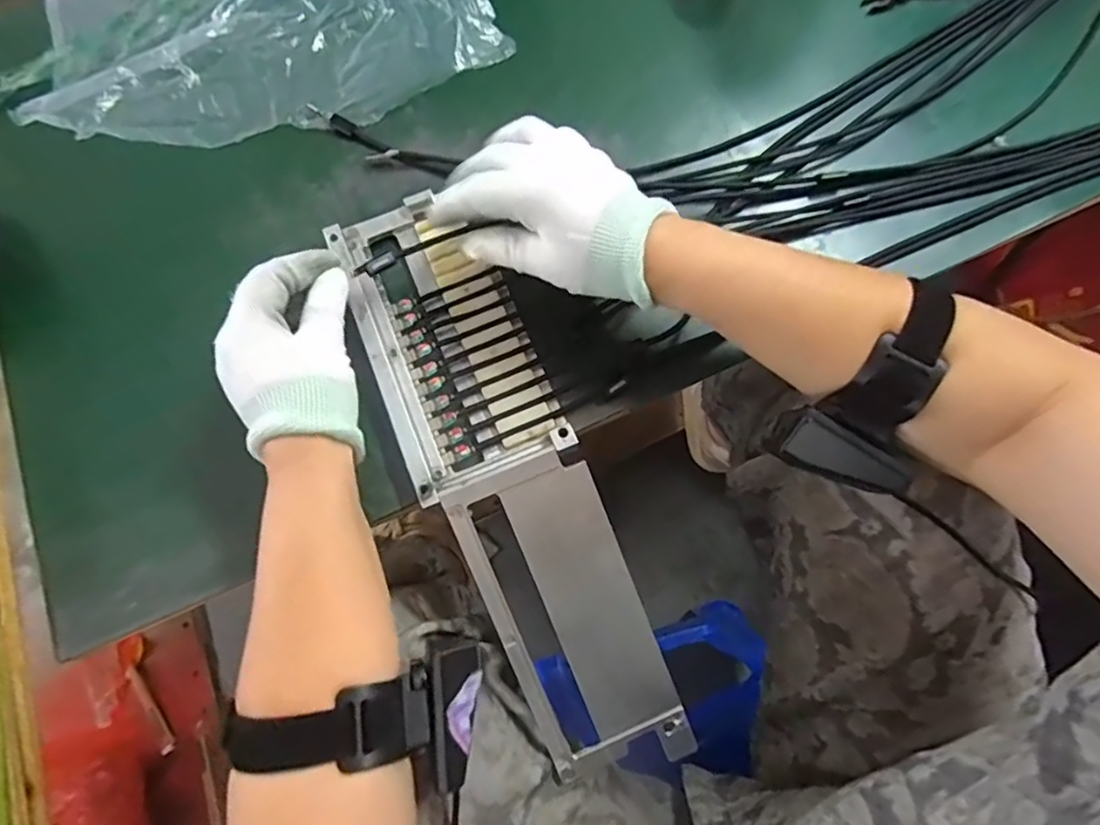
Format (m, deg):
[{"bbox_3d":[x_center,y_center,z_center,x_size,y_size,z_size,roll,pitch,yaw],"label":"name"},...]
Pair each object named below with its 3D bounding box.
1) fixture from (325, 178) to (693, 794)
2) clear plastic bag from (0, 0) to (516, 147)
[{"bbox_3d":[-0.027,0.037,0.376,0.097,0.044,0.384,-26,85,-5],"label":"fixture"},{"bbox_3d":[-0.238,-0.295,0.454,0.365,0.037,0.219,-24,74,-5],"label":"clear plastic bag"}]

